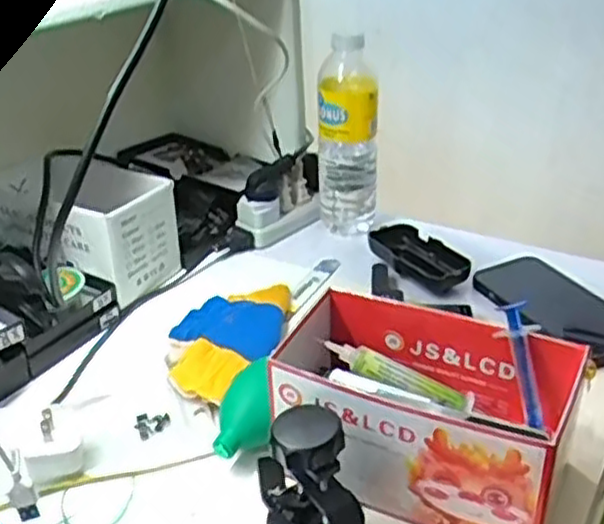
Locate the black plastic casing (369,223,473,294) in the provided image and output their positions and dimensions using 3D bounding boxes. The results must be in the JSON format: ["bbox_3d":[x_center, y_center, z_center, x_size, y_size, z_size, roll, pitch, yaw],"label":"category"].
[{"bbox_3d":[0.110,-0.007,0.694,0.052,0.024,0.118,-14,35,-26],"label":"black plastic casing"}]

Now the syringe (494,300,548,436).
[{"bbox_3d":[0.136,0.064,0.438,0.017,0.078,0.018,-9,-5,-19],"label":"syringe"}]

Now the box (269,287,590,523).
[{"bbox_3d":[0.071,0.096,0.456,0.177,0.093,0.098,13,32,25],"label":"box"}]

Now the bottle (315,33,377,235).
[{"bbox_3d":[0.047,-0.123,0.732,0.060,0.187,0.060,0,28,3],"label":"bottle"}]

